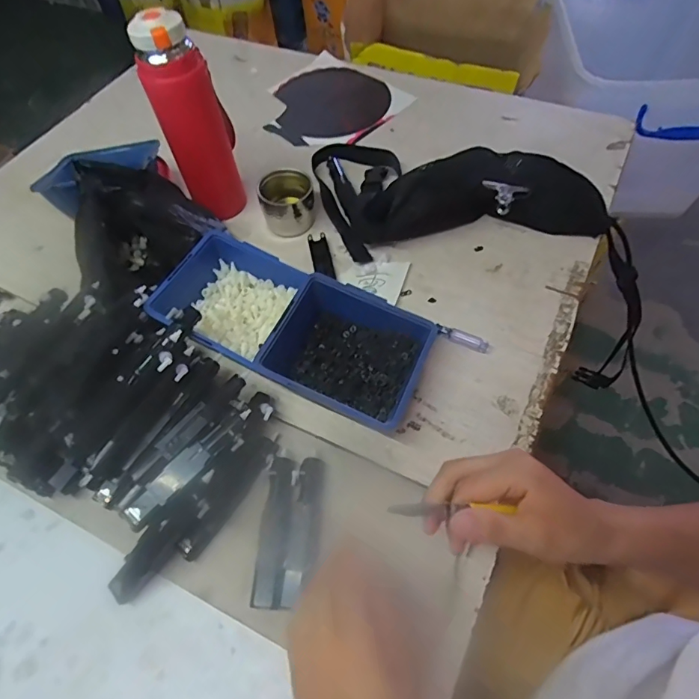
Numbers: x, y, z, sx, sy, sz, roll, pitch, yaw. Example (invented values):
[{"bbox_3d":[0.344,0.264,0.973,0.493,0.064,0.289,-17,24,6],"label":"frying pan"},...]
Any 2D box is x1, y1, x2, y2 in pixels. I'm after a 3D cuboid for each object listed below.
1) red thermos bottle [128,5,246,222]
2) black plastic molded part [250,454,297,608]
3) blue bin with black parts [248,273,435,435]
[{"bbox_3d":[-0.172,-0.253,0.523,0.073,0.222,0.065,-21,61,-8],"label":"red thermos bottle"},{"bbox_3d":[-0.064,0.155,0.404,0.028,0.013,0.121,0,60,4],"label":"black plastic molded part"},{"bbox_3d":[-0.003,0.005,0.457,0.151,0.061,0.121,20,64,14],"label":"blue bin with black parts"}]

